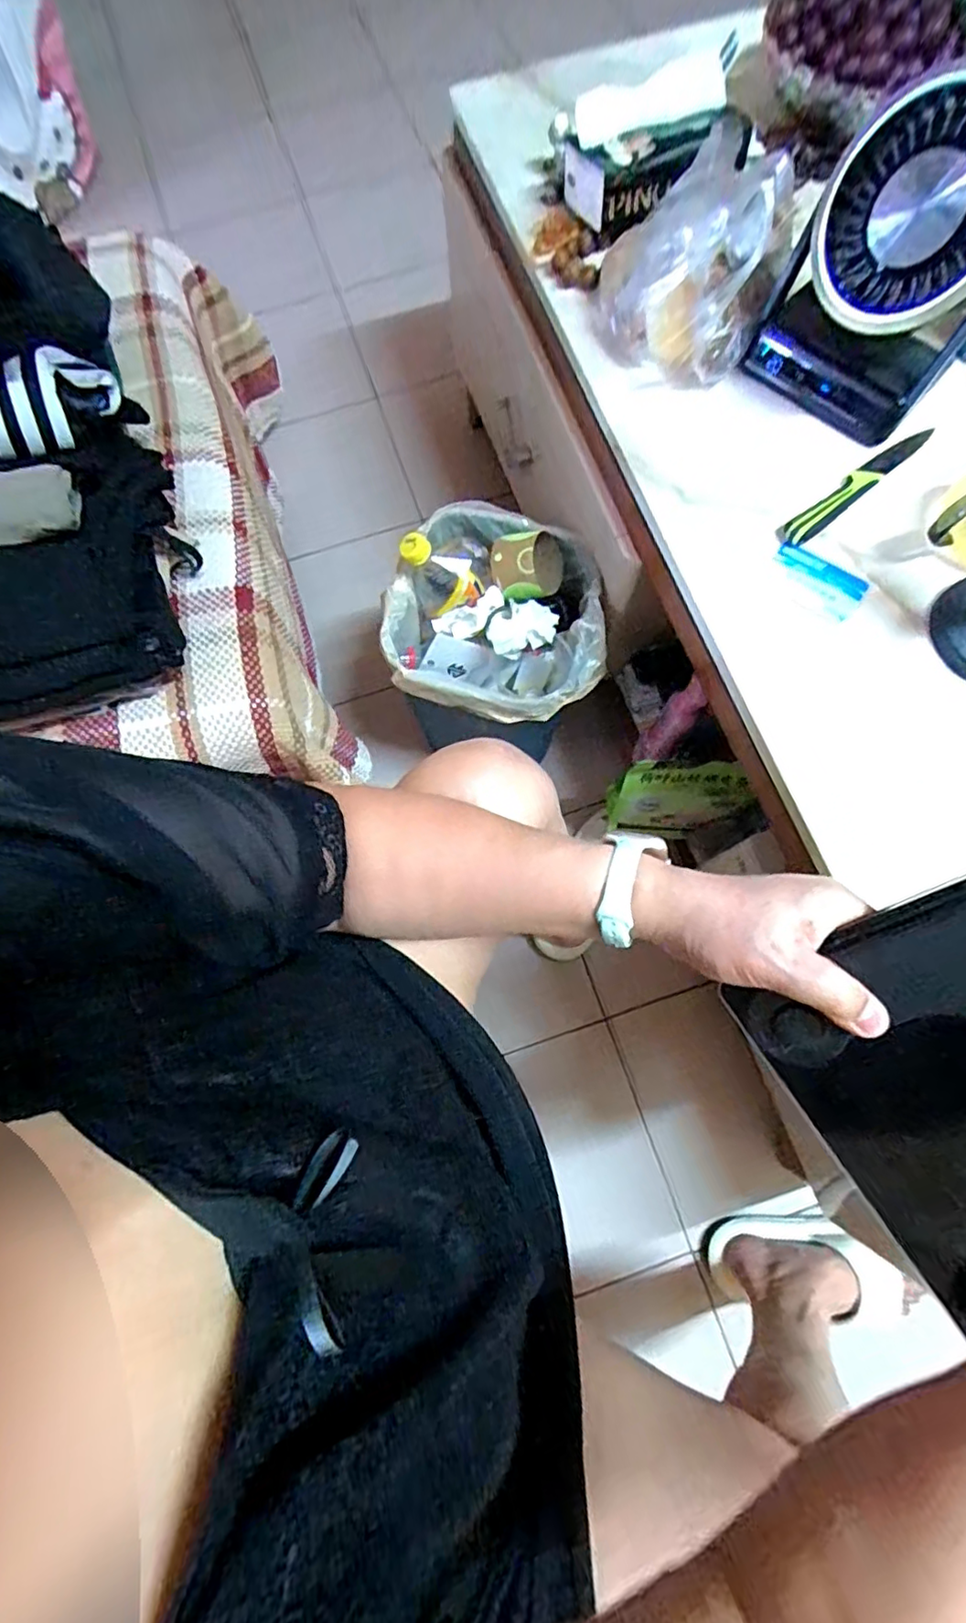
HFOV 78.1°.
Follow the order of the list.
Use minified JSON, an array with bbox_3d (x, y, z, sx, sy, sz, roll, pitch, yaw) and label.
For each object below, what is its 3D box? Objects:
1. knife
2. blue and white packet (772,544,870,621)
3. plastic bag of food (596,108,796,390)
[{"bbox_3d":[0.347,-0.302,0.548,0.182,0.009,0.024,-38,77,-9],"label":"knife"},{"bbox_3d":[0.299,-0.205,0.535,0.084,0.008,0.055,33,78,10],"label":"blue and white packet"},{"bbox_3d":[0.179,-0.499,0.535,0.163,0.162,0.108,35,78,10],"label":"plastic bag of food"}]

